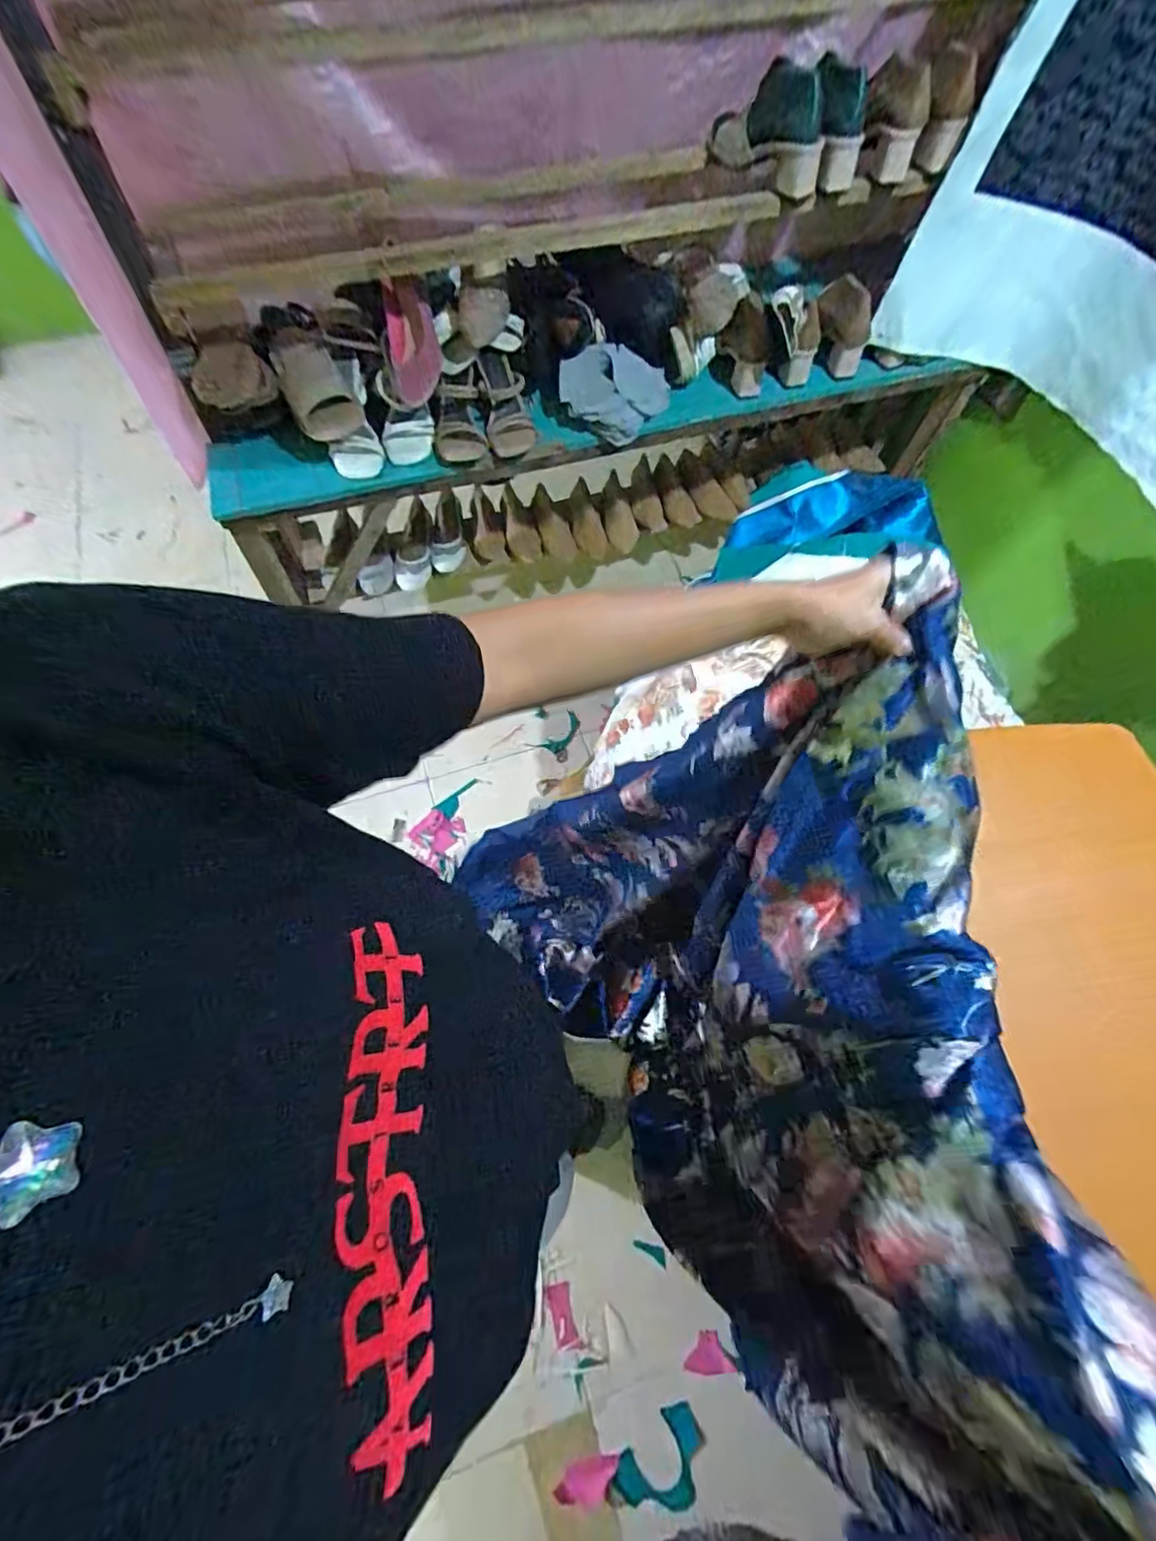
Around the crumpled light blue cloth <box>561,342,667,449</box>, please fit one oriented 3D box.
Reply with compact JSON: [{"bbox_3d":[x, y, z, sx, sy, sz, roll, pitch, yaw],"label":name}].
[{"bbox_3d":[0.070,-0.690,1.073,0.200,0.086,0.140,-13,66,-8],"label":"crumpled light blue cloth"}]

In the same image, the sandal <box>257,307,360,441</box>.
[{"bbox_3d":[-0.469,-0.695,0.996,0.104,0.082,0.320,-24,68,-12],"label":"sandal"}]

